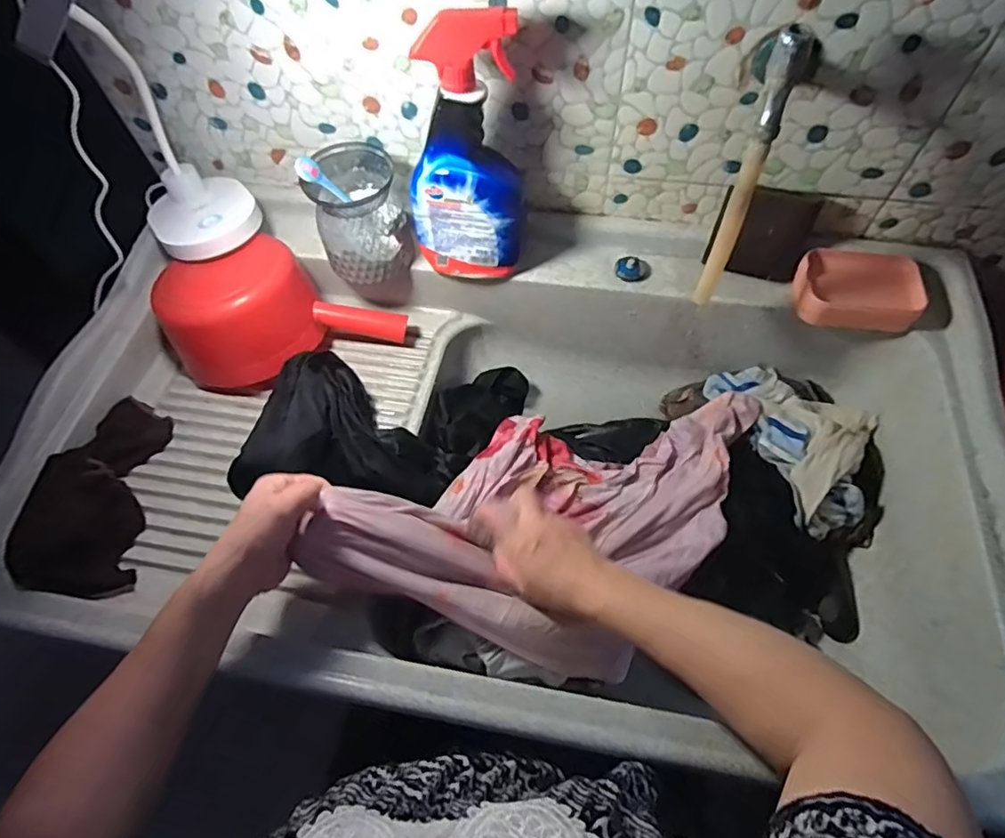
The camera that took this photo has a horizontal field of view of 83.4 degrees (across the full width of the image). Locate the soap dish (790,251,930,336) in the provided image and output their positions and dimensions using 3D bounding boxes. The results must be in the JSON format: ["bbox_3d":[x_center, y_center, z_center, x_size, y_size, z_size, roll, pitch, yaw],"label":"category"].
[{"bbox_3d":[0.399,-0.150,0.642,0.120,0.038,0.091,5,61,6],"label":"soap dish"}]

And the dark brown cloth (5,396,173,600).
[{"bbox_3d":[-0.419,0.070,0.583,0.105,0.016,0.226,7,53,-22],"label":"dark brown cloth"}]

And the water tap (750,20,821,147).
[{"bbox_3d":[0.239,-0.298,0.479,0.051,0.070,0.101,23,65,14],"label":"water tap"}]

